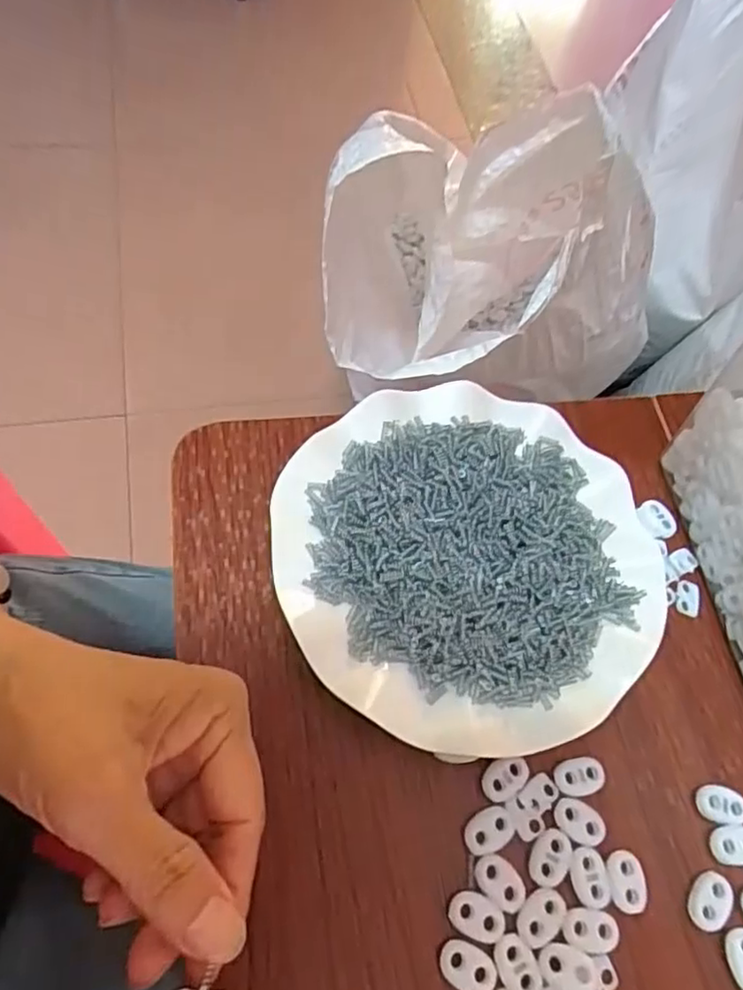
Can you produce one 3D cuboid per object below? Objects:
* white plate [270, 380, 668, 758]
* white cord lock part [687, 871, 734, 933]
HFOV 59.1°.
[{"bbox_3d":[0.049,0.029,0.320,0.182,0.024,0.174,1,65,-3],"label":"white plate"},{"bbox_3d":[0.144,0.171,0.275,0.016,0.004,0.023,38,69,14],"label":"white cord lock part"}]

